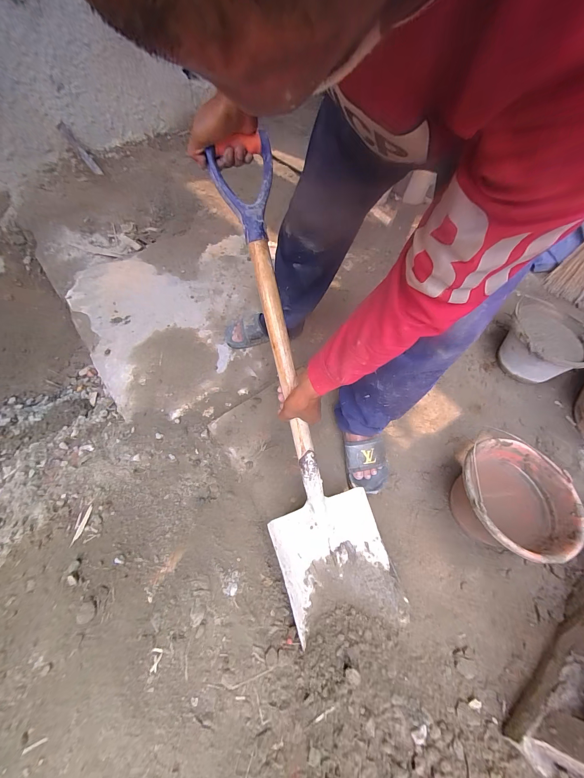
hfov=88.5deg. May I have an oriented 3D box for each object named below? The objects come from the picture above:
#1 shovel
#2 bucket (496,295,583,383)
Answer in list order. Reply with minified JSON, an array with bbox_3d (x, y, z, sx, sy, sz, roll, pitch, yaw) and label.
[{"bbox_3d":[0.027,0.035,0.567,0.225,0.100,0.909,-13,100,-7],"label":"shovel"},{"bbox_3d":[0.790,-0.123,0.948,0.222,0.174,0.244,1,58,-1],"label":"bucket"}]

